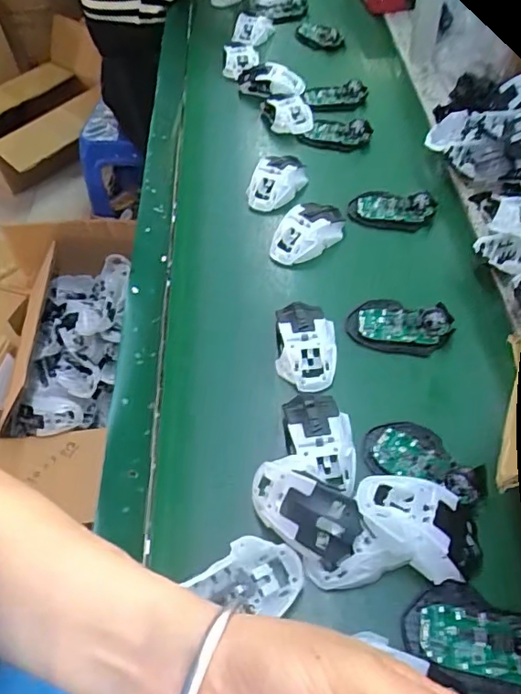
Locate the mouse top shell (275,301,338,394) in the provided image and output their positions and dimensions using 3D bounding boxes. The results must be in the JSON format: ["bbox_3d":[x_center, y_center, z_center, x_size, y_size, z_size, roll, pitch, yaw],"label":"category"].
[{"bbox_3d":[0.050,-0.006,0.603,0.066,0.033,0.114,-1,53,5],"label":"mouse top shell"}]

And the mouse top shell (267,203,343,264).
[{"bbox_3d":[0.062,-0.152,0.710,0.062,0.035,0.110,37,64,28],"label":"mouse top shell"}]

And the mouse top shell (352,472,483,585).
[{"bbox_3d":[0.134,0.152,0.469,0.107,0.045,0.063,20,58,19],"label":"mouse top shell"}]

